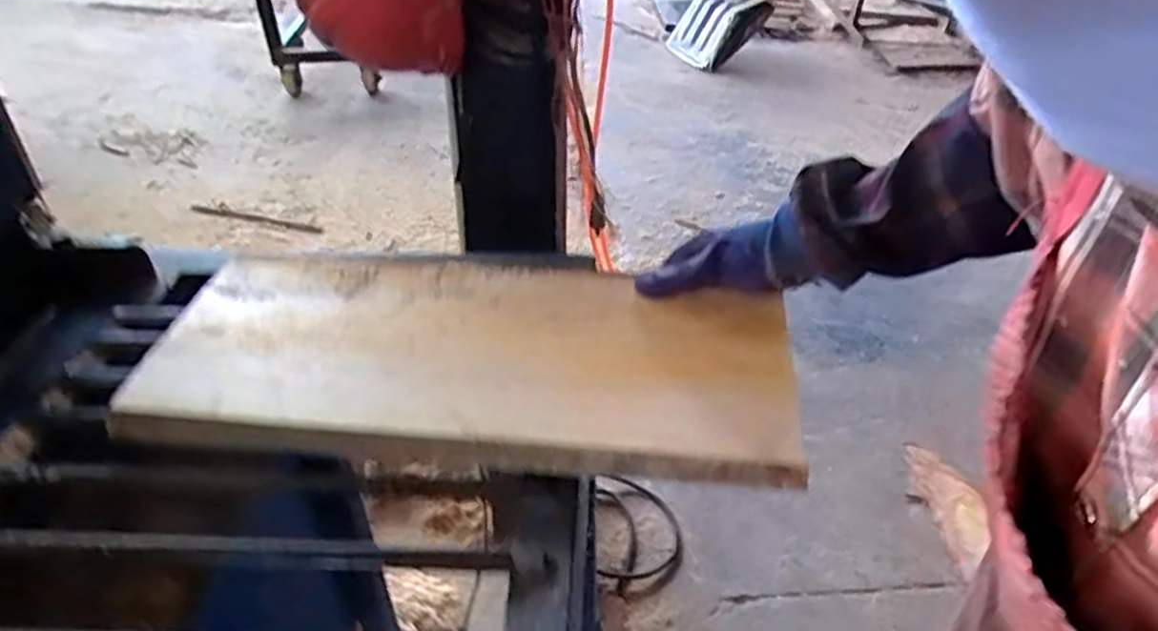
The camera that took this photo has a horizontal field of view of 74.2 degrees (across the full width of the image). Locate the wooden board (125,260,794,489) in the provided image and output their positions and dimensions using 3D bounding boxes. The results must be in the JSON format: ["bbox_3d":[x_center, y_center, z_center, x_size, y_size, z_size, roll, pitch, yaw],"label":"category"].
[{"bbox_3d":[-0.093,0.024,0.585,0.482,0.023,0.231,5,38,12],"label":"wooden board"}]

